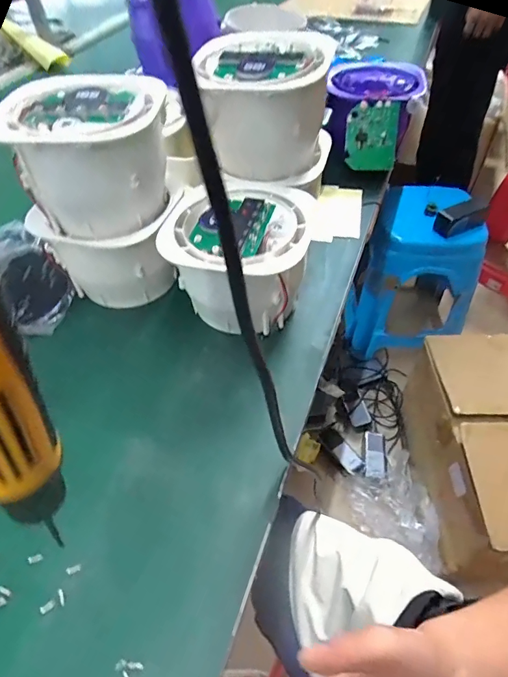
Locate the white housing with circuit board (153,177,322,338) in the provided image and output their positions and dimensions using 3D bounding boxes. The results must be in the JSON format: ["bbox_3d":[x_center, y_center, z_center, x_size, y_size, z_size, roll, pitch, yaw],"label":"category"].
[{"bbox_3d":[-0.016,-0.074,0.425,0.137,0.098,0.157,6,51,5],"label":"white housing with circuit board"}]

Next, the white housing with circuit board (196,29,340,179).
[{"bbox_3d":[0.003,-0.229,0.424,0.131,0.102,0.137,-3,50,-1],"label":"white housing with circuit board"}]

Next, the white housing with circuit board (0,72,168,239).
[{"bbox_3d":[-0.148,-0.158,0.379,0.136,0.096,0.114,6,51,7],"label":"white housing with circuit board"}]

